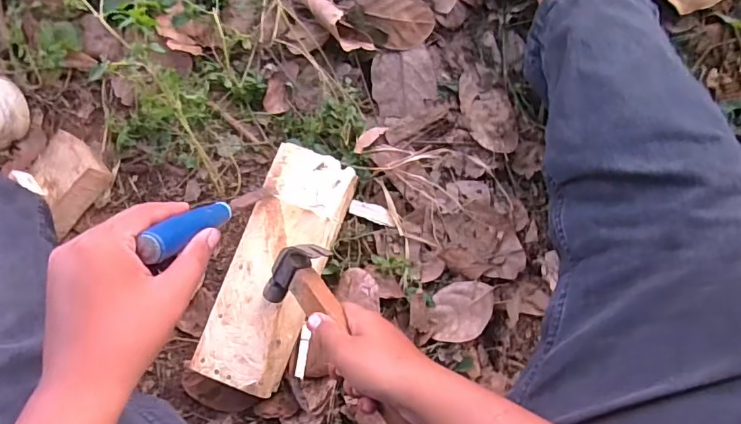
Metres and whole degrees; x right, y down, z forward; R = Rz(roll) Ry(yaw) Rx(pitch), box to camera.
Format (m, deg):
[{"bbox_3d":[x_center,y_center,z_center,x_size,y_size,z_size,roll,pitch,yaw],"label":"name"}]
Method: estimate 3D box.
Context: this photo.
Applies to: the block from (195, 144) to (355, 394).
[{"bbox_3d":[-0.101,0.062,0.570,0.092,0.061,0.261,21,85,5],"label":"block"}]

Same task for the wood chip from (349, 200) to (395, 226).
[{"bbox_3d":[0.003,0.001,0.606,0.057,0.004,0.020,20,86,3],"label":"wood chip"}]

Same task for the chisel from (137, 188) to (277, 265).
[{"bbox_3d":[-0.127,0.003,0.415,0.018,0.180,0.020,27,106,4],"label":"chisel"}]

